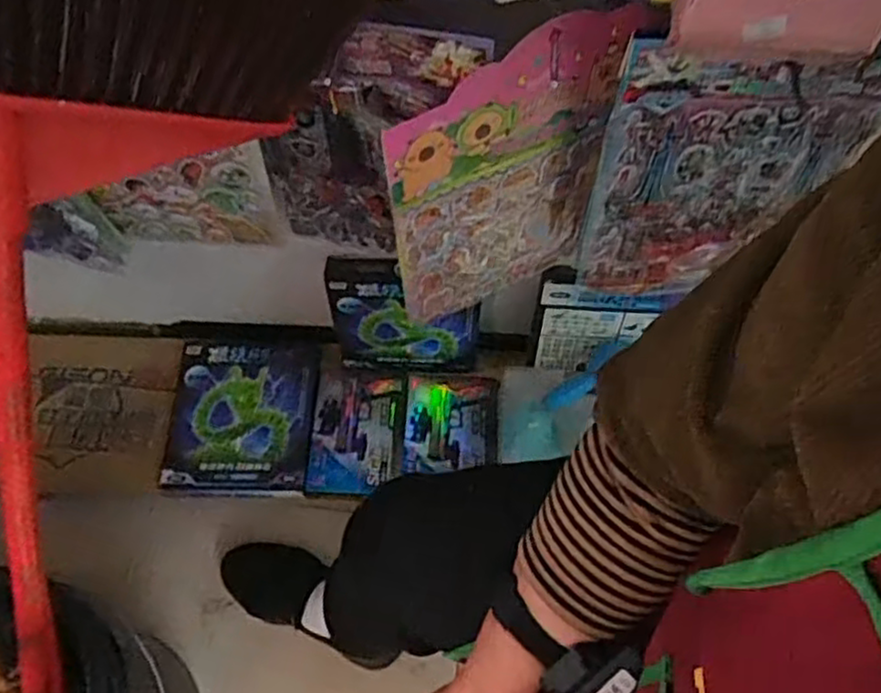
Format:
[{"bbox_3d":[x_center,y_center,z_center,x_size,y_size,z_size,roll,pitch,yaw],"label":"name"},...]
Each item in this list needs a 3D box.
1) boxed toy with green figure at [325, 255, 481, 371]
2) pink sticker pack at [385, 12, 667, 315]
[{"bbox_3d":[-0.045,-0.033,0.958,0.185,0.227,0.040,3,63,2],"label":"boxed toy with green figure"},{"bbox_3d":[0.049,-0.127,0.597,0.196,0.294,0.010,-23,63,-17],"label":"pink sticker pack"}]

